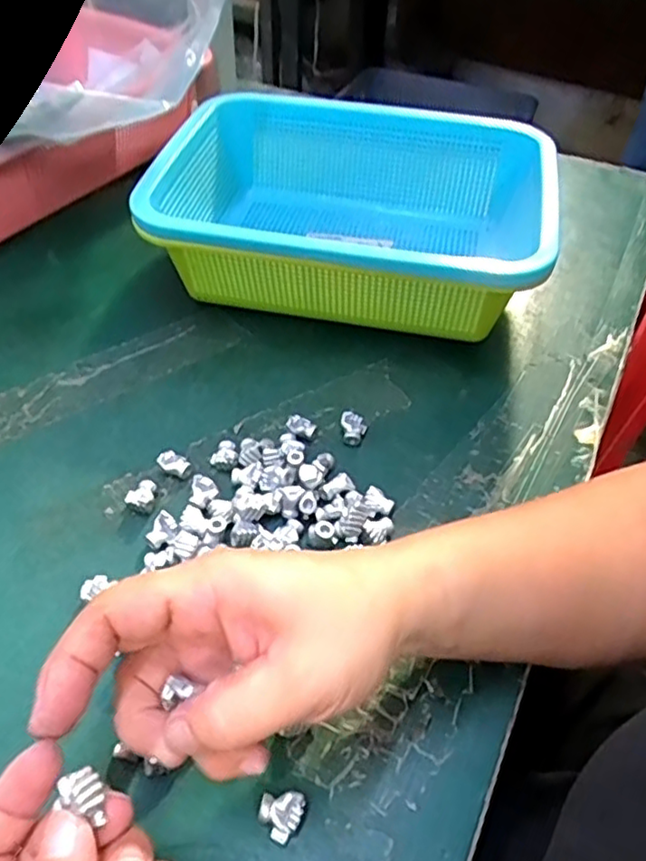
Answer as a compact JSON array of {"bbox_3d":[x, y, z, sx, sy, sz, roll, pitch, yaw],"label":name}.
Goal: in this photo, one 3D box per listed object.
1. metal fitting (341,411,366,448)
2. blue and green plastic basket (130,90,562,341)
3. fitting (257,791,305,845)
[{"bbox_3d":[0.019,-0.001,0.389,0.015,0.012,0.016,2,49,0],"label":"metal fitting"},{"bbox_3d":[0.021,-0.147,0.466,0.255,0.090,0.191,10,49,7],"label":"blue and green plastic basket"},{"bbox_3d":[-0.016,0.152,0.259,0.017,0.011,0.017,1,49,-1],"label":"fitting"}]

